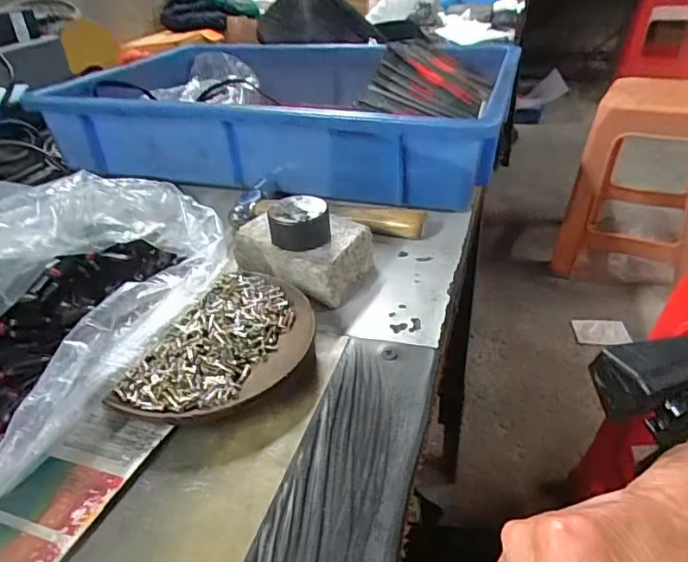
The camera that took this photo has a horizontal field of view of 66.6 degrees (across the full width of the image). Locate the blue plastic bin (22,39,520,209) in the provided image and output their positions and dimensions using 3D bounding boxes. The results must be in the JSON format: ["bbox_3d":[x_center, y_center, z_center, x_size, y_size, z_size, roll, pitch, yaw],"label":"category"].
[{"bbox_3d":[-0.062,-0.191,0.547,0.447,0.077,0.287,8,35,18],"label":"blue plastic bin"}]

